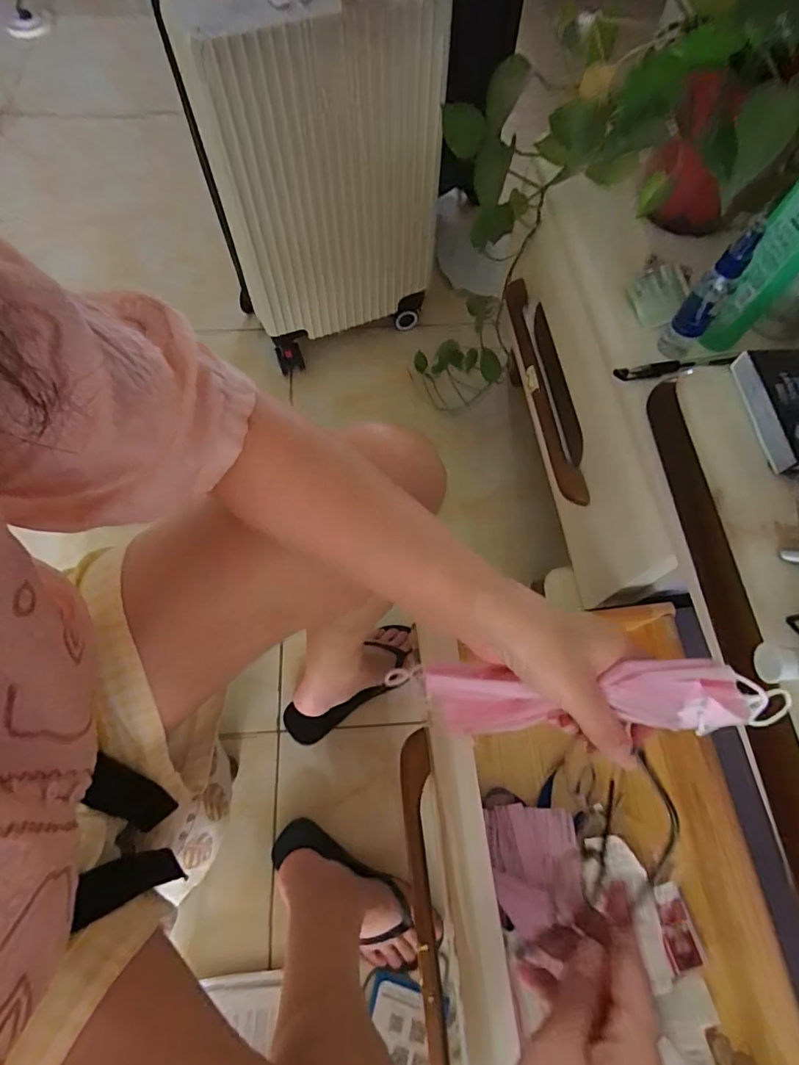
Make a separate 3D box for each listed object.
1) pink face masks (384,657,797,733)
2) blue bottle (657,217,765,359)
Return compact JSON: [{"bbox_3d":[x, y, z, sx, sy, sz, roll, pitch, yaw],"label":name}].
[{"bbox_3d":[0.107,0.100,0.300,0.221,0.071,0.039,-7,65,19],"label":"pink face masks"},{"bbox_3d":[0.282,-0.213,0.452,0.029,0.133,0.026,39,71,14],"label":"blue bottle"}]

